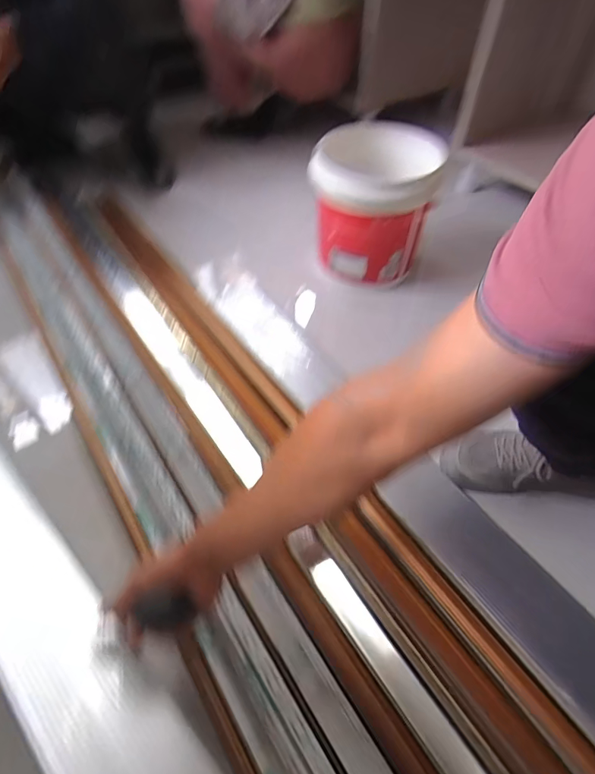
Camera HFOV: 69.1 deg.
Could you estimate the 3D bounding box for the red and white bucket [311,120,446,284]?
[{"bbox_3d":[0.170,-0.408,0.961,0.244,0.267,0.284,9,51,6],"label":"red and white bucket"}]

